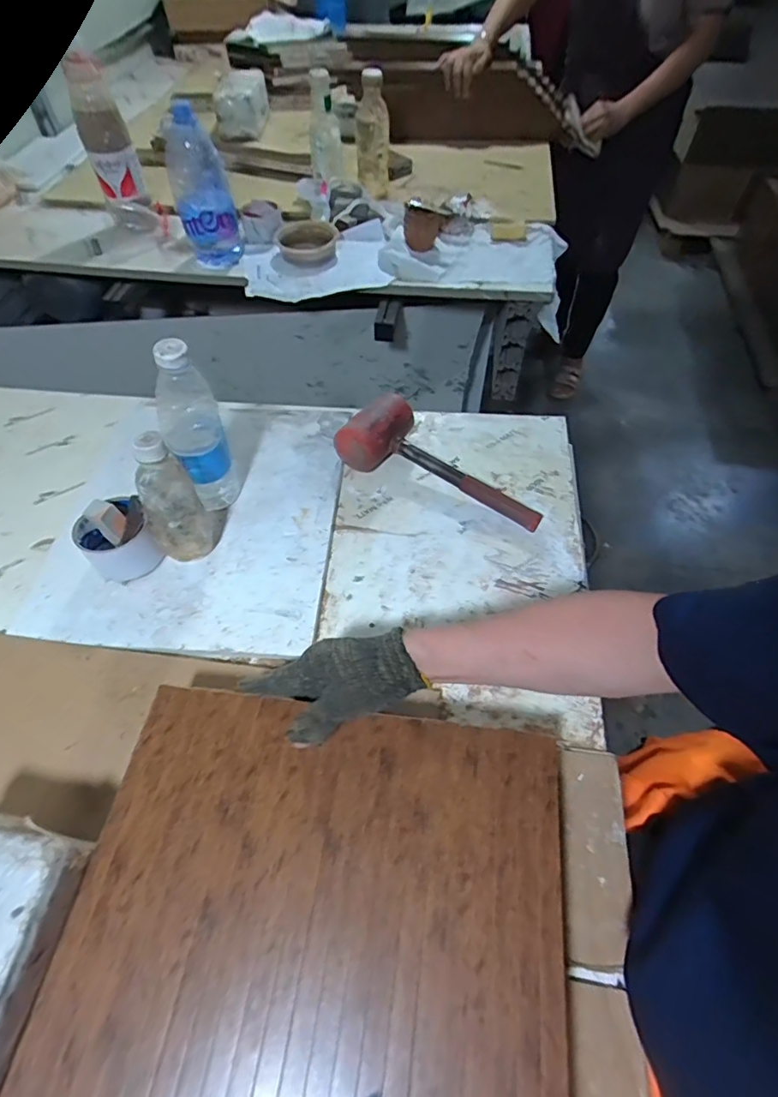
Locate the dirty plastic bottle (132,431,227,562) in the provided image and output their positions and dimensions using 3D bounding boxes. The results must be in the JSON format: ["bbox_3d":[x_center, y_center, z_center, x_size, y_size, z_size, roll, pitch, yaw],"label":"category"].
[{"bbox_3d":[-0.229,-0.053,0.557,0.076,0.166,0.057,-29,61,-18],"label":"dirty plastic bottle"}]

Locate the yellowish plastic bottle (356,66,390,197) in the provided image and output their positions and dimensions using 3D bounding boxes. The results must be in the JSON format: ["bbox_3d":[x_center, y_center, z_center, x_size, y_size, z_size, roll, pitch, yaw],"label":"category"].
[{"bbox_3d":[-0.035,-0.864,1.087,0.064,0.210,0.067,-7,56,-4],"label":"yellowish plastic bottle"}]

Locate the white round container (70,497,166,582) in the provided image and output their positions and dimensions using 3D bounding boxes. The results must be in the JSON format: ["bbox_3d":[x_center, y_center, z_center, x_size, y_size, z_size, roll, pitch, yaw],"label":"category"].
[{"bbox_3d":[-0.308,-0.010,0.594,0.070,0.062,0.077,0,56,0],"label":"white round container"}]

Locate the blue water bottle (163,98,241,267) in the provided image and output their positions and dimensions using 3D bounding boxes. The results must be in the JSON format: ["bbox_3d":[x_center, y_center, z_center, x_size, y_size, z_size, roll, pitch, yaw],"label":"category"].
[{"bbox_3d":[-0.344,-0.661,0.943,0.106,0.218,0.081,-13,57,-8],"label":"blue water bottle"}]

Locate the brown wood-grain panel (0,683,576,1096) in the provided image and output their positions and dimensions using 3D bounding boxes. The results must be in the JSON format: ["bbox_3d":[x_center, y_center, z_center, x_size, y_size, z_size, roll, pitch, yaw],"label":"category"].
[{"bbox_3d":[-0.064,0.324,0.315,0.341,0.015,0.446,7,57,5],"label":"brown wood-grain panel"}]

